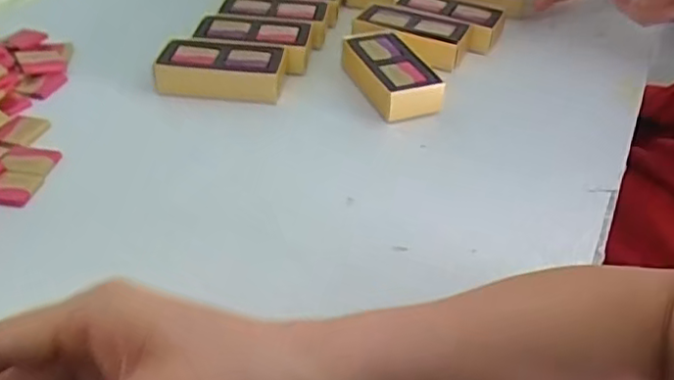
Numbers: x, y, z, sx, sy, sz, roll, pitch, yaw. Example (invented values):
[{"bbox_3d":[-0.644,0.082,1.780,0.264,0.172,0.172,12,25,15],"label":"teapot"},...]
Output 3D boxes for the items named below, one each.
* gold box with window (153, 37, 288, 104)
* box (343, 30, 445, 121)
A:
[{"bbox_3d":[-0.106,-0.113,0.586,0.113,0.028,0.058,5,39,1],"label":"gold box with window"},{"bbox_3d":[0.049,-0.109,0.598,0.061,0.036,0.115,-12,42,-20],"label":"box"}]

